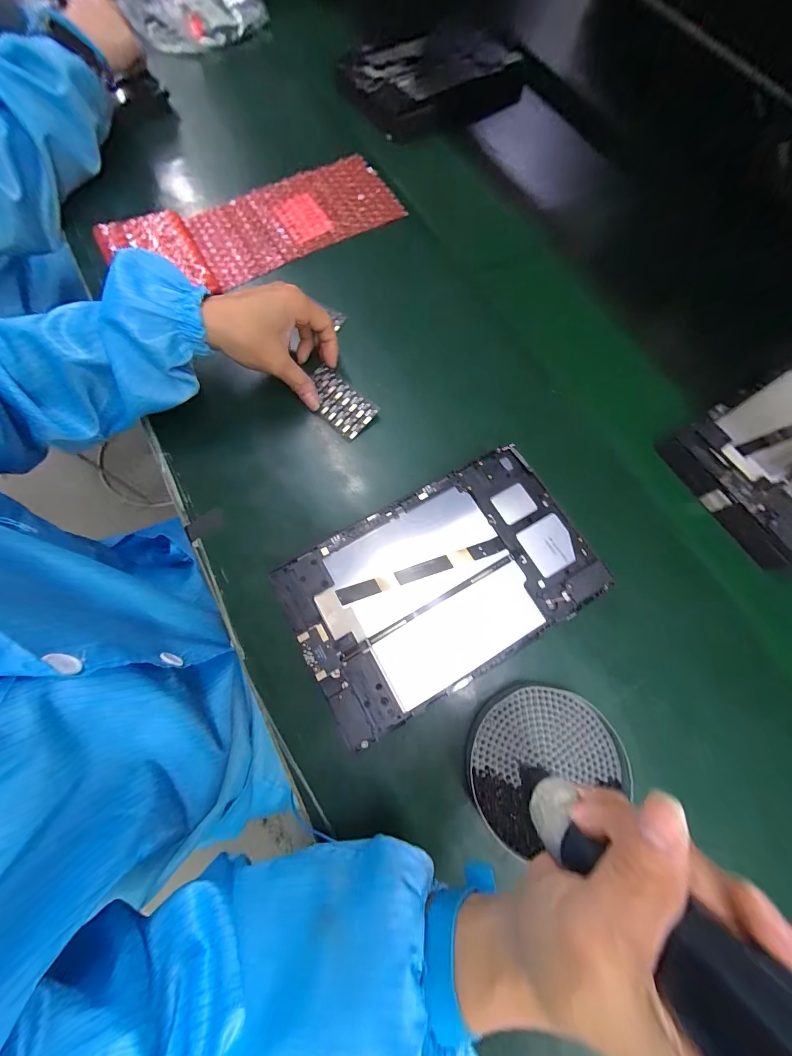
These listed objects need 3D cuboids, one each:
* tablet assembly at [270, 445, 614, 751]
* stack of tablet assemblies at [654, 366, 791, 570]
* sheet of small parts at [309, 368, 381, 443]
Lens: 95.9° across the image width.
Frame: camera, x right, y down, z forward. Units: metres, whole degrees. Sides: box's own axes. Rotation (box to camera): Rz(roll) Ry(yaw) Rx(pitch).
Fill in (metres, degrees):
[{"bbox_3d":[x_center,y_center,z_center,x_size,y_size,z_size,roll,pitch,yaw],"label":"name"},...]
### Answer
[{"bbox_3d":[0.037,0.042,0.292,0.236,0.012,0.147,-30,77,-8],"label":"tablet assembly"},{"bbox_3d":[0.408,-0.090,0.353,0.280,0.020,0.148,-32,77,-11],"label":"stack of tablet assemblies"},{"bbox_3d":[-0.058,-0.126,0.357,0.040,0.012,0.076,-43,80,-12],"label":"sheet of small parts"}]

